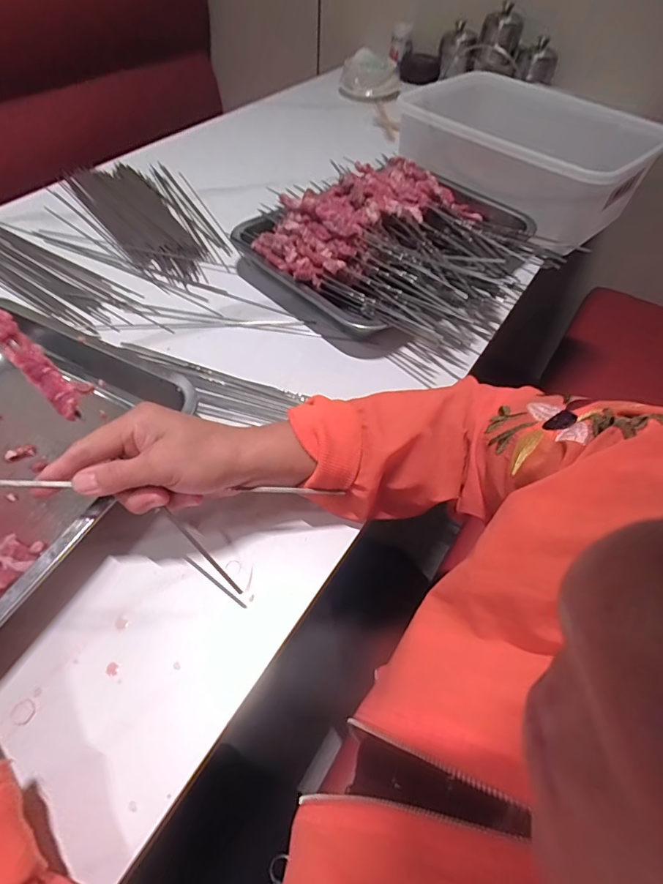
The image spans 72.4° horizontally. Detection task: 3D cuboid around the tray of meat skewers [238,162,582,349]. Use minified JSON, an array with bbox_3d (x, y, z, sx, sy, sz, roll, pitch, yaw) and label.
[{"bbox_3d":[0.101,-0.263,0.585,0.362,0.078,0.303,-37,63,-26],"label":"tray of meat skewers"}]

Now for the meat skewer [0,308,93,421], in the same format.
[{"bbox_3d":[-0.211,-0.066,0.304,0.122,0.016,0.022,47,59,-6],"label":"meat skewer"}]

